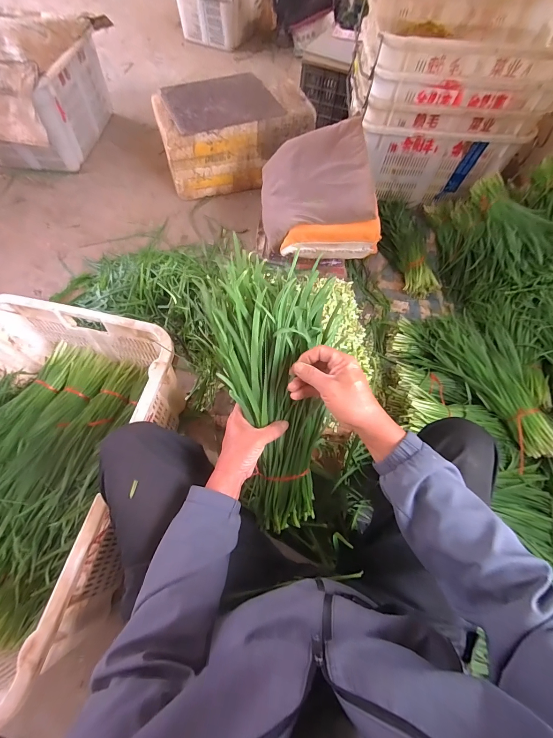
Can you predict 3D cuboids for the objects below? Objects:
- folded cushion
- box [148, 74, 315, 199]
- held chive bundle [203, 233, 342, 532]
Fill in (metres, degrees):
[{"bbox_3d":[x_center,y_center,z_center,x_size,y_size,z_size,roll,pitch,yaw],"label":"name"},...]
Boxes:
[{"bbox_3d":[0.134,-0.603,1.054,0.359,0.204,0.406,-4,64,-5],"label":"folded cushion"},{"bbox_3d":[-0.195,-1.049,1.421,0.628,0.318,0.359,-15,65,-9],"label":"box"},{"bbox_3d":[0.008,0.051,0.524,0.191,0.092,0.480,-6,104,-5],"label":"held chive bundle"}]

